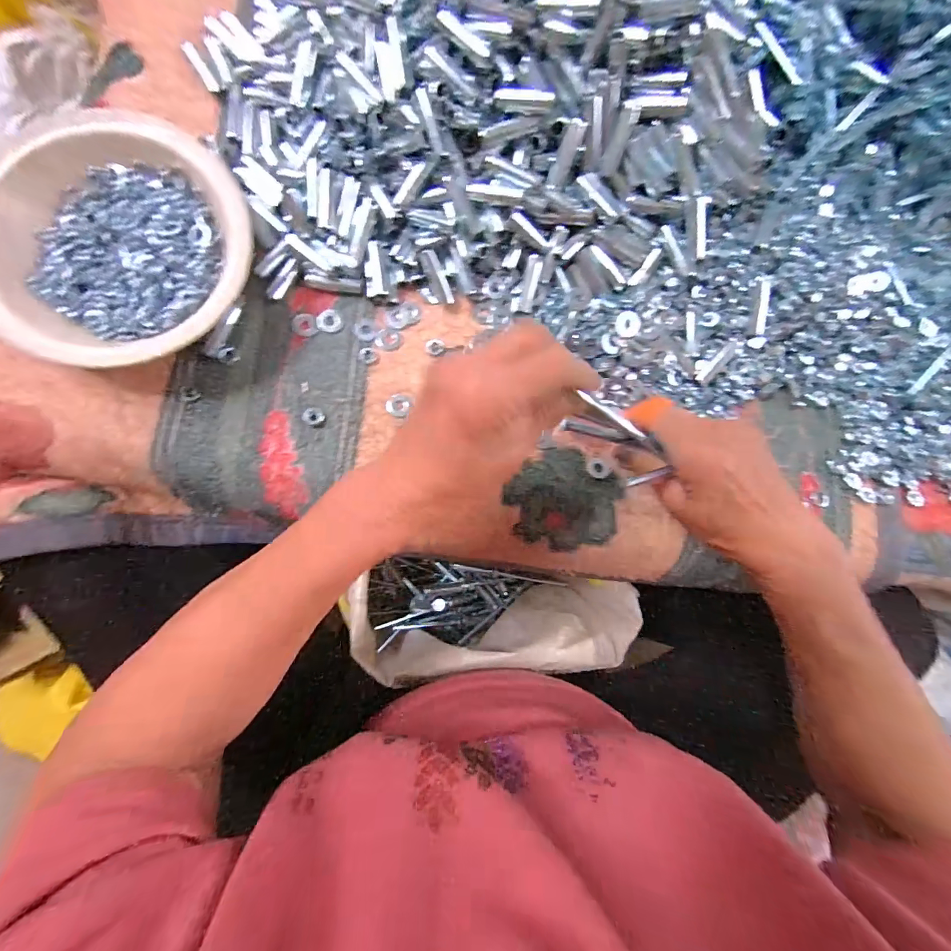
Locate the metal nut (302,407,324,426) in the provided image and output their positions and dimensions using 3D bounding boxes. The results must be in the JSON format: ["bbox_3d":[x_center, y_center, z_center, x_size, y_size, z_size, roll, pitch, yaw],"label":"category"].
[{"bbox_3d":[-0.124,-0.045,0.323,0.015,0.004,0.014,5,73,-15],"label":"metal nut"}]

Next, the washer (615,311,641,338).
[{"bbox_3d":[0.118,-0.117,0.328,0.021,0.004,0.019,-21,102,-3],"label":"washer"}]

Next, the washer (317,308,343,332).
[{"bbox_3d":[-0.116,-0.123,0.337,0.019,0.004,0.018,1,85,-6],"label":"washer"}]

